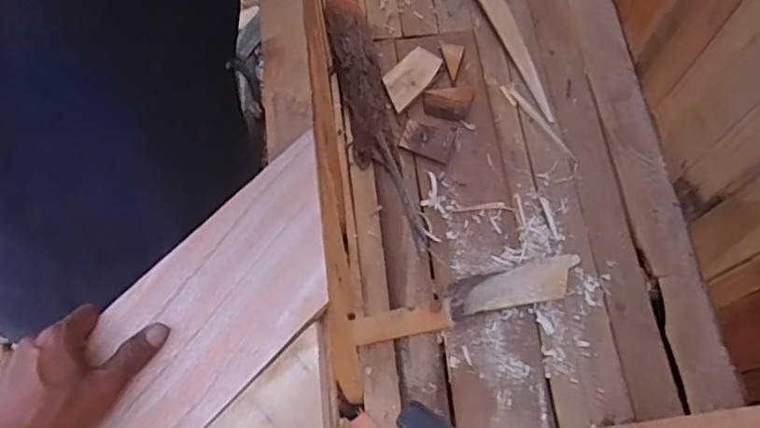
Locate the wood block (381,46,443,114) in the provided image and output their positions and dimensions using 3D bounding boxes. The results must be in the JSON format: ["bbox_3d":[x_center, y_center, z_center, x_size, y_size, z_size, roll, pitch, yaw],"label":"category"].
[{"bbox_3d":[0.072,-0.323,1.460,0.093,0.031,0.172,38,73,15],"label":"wood block"}]

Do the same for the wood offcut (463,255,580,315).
[{"bbox_3d":[0.292,0.144,1.259,0.249,0.013,0.082,-11,68,-3],"label":"wood offcut"}]

